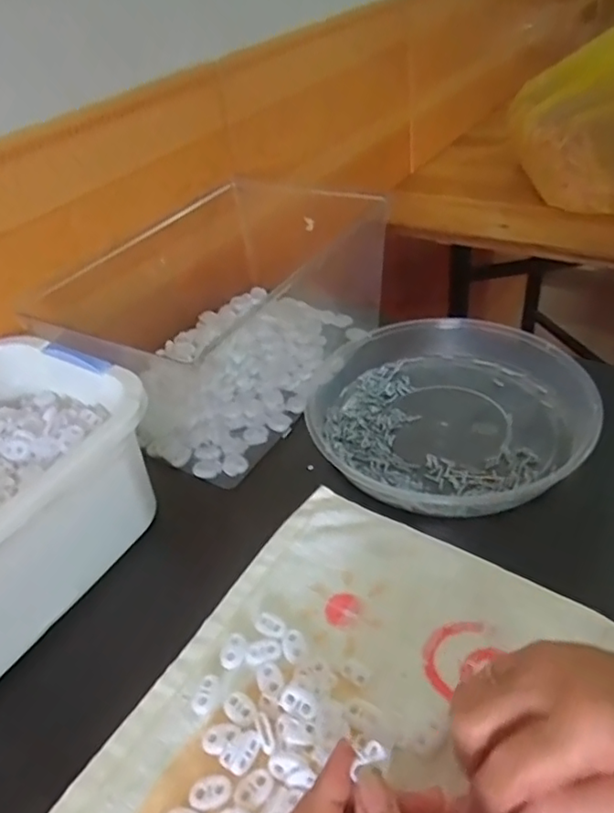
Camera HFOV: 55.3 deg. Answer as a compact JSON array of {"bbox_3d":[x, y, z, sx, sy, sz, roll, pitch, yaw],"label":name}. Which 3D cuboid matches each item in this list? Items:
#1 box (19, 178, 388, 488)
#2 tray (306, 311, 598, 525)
[{"bbox_3d":[-0.075,-0.099,0.586,0.216,0.117,0.311,18,46,28],"label":"box"},{"bbox_3d":[0.117,-0.002,0.515,0.230,0.040,0.230,-4,40,4],"label":"tray"}]

